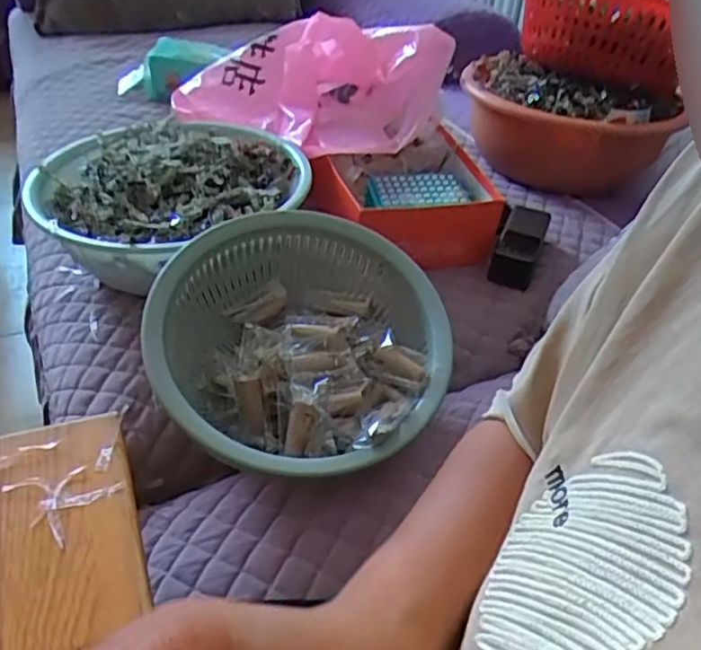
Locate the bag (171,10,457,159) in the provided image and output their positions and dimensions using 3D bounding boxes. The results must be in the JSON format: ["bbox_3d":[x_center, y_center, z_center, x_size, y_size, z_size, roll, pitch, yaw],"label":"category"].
[{"bbox_3d":[-0.057,-0.352,0.945,0.331,0.152,0.206,33,46,31],"label":"bag"}]

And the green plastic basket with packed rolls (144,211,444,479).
[{"bbox_3d":[-0.058,0.023,0.674,0.277,0.131,0.274,7,57,-13],"label":"green plastic basket with packed rolls"}]

